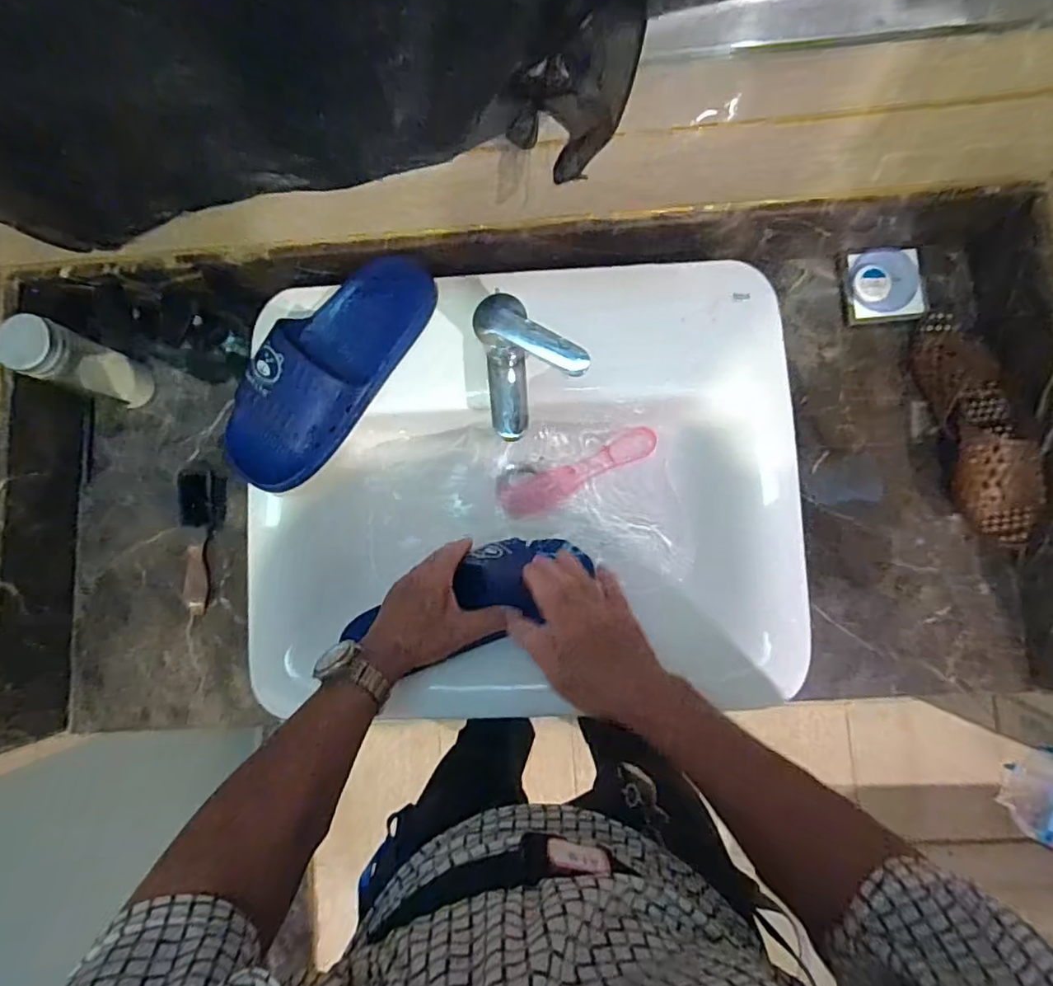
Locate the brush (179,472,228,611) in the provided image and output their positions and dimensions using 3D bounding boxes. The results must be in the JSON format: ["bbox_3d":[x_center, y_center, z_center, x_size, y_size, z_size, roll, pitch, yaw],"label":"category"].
[{"bbox_3d":[-0.376,0.053,0.682,0.047,0.019,0.164,-6,84,3],"label":"brush"}]

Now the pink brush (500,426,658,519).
[{"bbox_3d":[0.061,-0.022,0.668,0.183,0.026,0.041,-25,83,1],"label":"pink brush"}]

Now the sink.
[{"bbox_3d":[0.008,-0.010,0.632,0.513,0.128,0.421,-4,84,3],"label":"sink"}]

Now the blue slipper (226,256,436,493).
[{"bbox_3d":[-0.191,-0.125,0.567,0.097,0.065,0.256,34,88,6],"label":"blue slipper"}]

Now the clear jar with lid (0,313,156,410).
[{"bbox_3d":[-0.474,-0.138,0.627,0.059,0.152,0.054,0,84,4],"label":"clear jar with lid"}]

